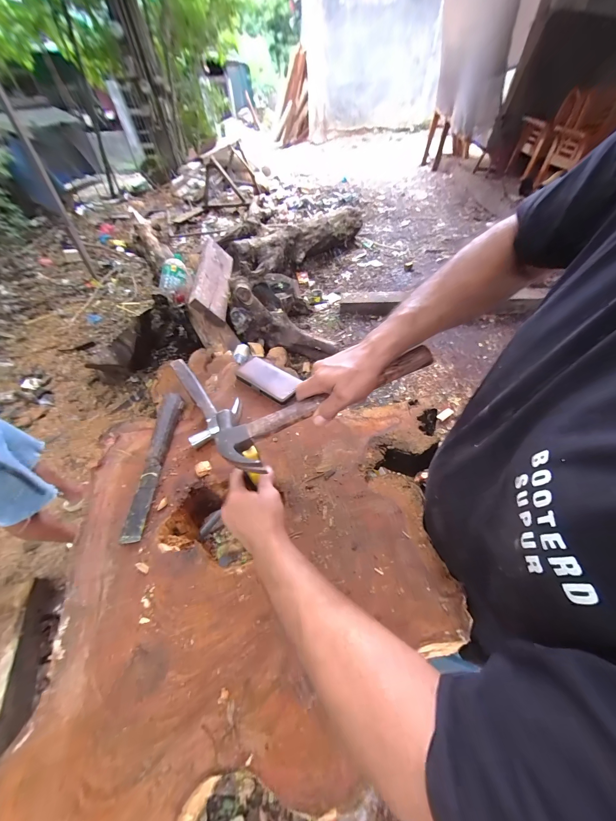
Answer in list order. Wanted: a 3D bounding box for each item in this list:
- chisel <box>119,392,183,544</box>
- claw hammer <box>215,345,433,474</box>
[{"bbox_3d":[-0.300,0.090,0.539,0.046,0.036,0.305,-2,50,0],"label":"chisel"},{"bbox_3d":[0.027,-0.011,0.397,0.325,0.027,0.119,-22,52,-1],"label":"claw hammer"}]

